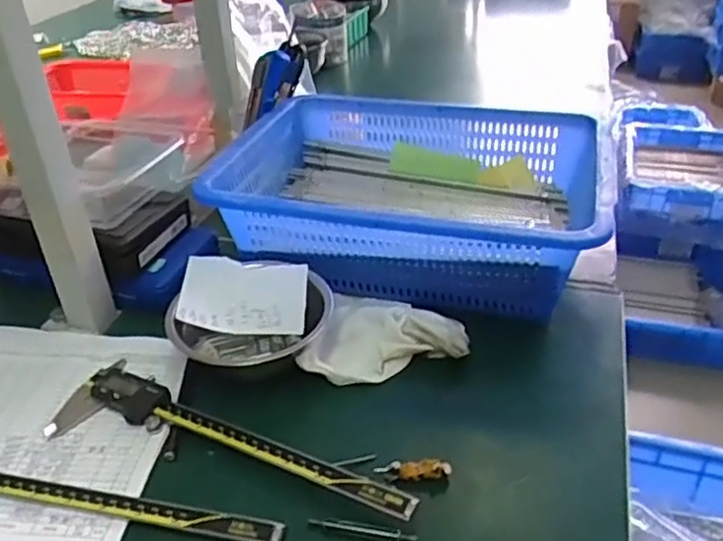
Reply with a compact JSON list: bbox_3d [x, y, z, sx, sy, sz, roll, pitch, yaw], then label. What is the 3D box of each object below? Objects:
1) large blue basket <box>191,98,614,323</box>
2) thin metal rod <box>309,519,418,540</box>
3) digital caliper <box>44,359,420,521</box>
[{"bbox_3d":[0.046,-0.067,0.662,0.342,0.105,0.258,6,35,12],"label":"large blue basket"},{"bbox_3d":[0.001,0.162,0.428,0.067,0.004,0.006,6,35,11],"label":"thin metal rod"},{"bbox_3d":[-0.098,0.125,0.476,0.282,0.019,0.073,15,37,23],"label":"digital caliper"}]

